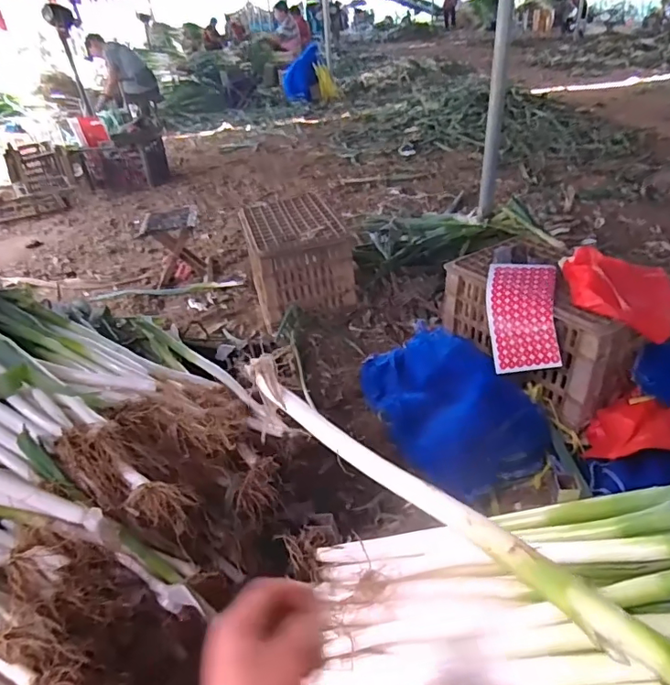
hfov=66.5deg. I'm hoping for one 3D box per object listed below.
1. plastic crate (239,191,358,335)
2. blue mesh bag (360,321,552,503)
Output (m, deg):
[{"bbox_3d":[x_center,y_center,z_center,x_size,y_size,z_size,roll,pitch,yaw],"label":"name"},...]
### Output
[{"bbox_3d":[-0.150,-0.316,1.931,0.345,0.292,0.469,-12,34,-11],"label":"plastic crate"},{"bbox_3d":[0.263,0.123,1.325,0.312,0.173,0.539,-22,38,-23],"label":"blue mesh bag"}]

